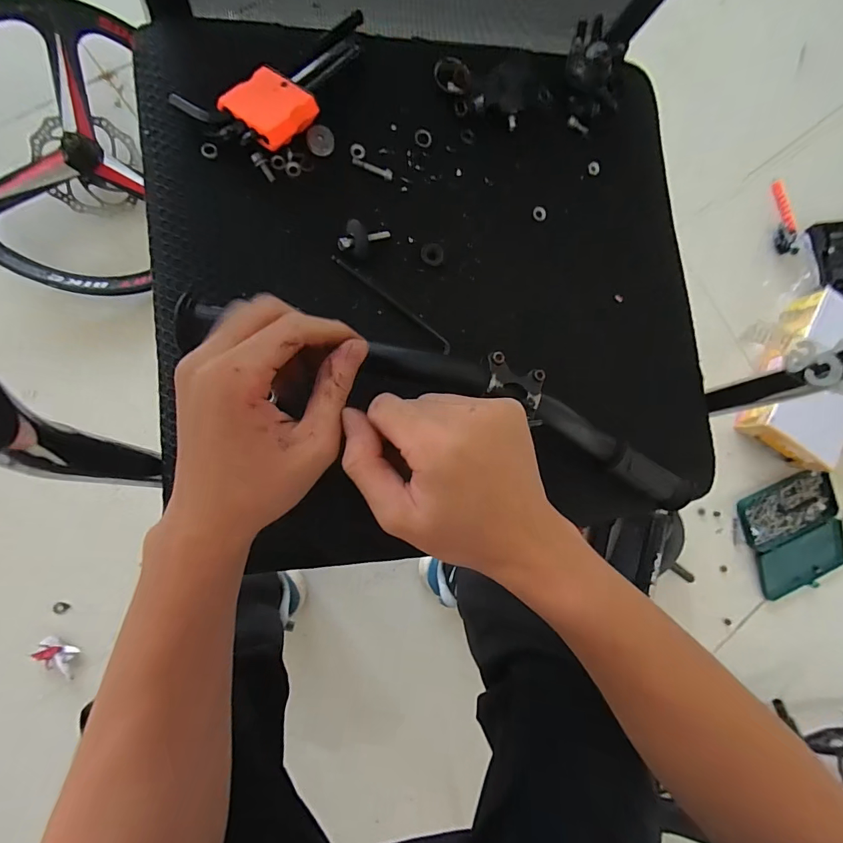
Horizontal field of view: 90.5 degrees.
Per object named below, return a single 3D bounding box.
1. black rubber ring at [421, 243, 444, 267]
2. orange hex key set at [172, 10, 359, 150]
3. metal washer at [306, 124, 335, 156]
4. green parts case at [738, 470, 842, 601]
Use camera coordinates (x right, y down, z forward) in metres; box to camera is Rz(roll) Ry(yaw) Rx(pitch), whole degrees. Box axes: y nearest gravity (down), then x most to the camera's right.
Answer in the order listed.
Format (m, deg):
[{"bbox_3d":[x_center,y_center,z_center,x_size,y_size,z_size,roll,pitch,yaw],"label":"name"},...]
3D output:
[{"bbox_3d":[0.009,-0.139,0.347,0.019,0.005,0.017,24,84,-11],"label":"black rubber ring"},{"bbox_3d":[-0.101,-0.270,0.323,0.075,0.023,0.158,38,72,-4],"label":"orange hex key set"},{"bbox_3d":[-0.080,-0.225,0.334,0.021,0.004,0.022,9,96,-23],"label":"metal washer"},{"bbox_3d":[0.873,0.262,0.973,0.262,0.028,0.244,-19,93,-12],"label":"green parts case"}]

